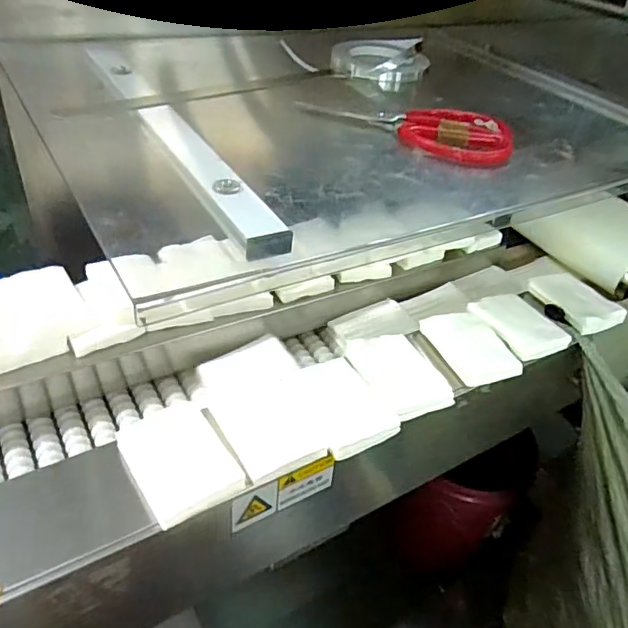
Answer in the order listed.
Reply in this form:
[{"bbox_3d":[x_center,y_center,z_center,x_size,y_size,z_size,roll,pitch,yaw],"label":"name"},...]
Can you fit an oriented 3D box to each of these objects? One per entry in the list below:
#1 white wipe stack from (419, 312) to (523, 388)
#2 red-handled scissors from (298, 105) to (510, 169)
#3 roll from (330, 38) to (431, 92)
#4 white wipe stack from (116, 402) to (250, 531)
[{"bbox_3d":[0.174,0.035,0.621,0.070,0.018,0.104,-13,43,-23],"label":"white wipe stack"},{"bbox_3d":[0.088,-0.176,0.504,0.186,0.017,0.095,22,41,18],"label":"red-handled scissors"},{"bbox_3d":[0.074,-0.293,0.645,0.096,0.042,0.088,-22,48,-32],"label":"roll"},{"bbox_3d":[-0.115,0.119,0.473,0.077,0.016,0.114,-18,46,-29],"label":"white wipe stack"}]

